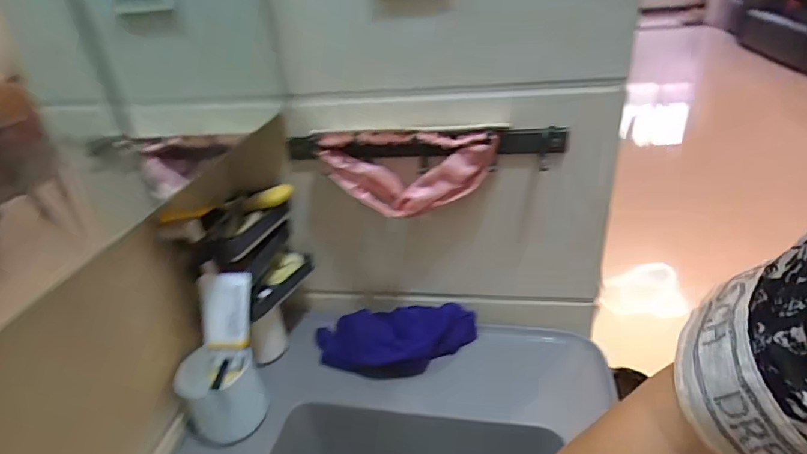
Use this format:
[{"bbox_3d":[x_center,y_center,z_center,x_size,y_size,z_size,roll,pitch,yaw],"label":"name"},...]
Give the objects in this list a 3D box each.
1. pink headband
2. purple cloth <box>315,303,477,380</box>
[{"bbox_3d":[0.006,-0.066,0.565,0.201,0.099,0.030,-2,30,6],"label":"pink headband"},{"bbox_3d":[-0.016,0.154,0.648,0.230,0.054,0.099,-3,30,5],"label":"purple cloth"}]

